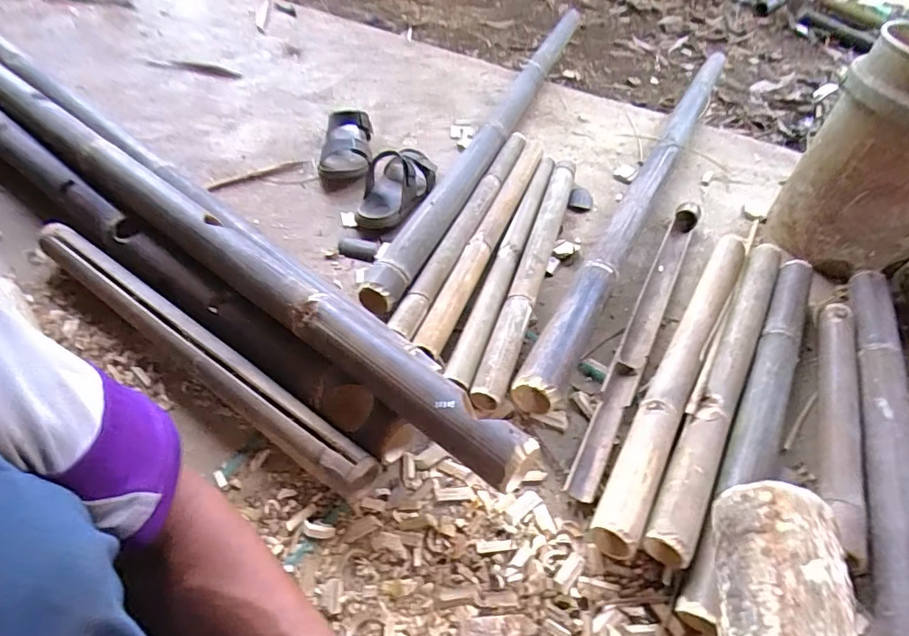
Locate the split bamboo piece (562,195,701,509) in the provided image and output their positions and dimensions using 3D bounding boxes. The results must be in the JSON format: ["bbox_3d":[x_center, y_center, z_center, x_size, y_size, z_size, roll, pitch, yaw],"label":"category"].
[{"bbox_3d":[0.314,0.007,0.803,0.050,0.029,0.666,25,52,15],"label":"split bamboo piece"}]

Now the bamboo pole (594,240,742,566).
[{"bbox_3d":[0.344,0.061,0.738,0.058,0.059,0.634,28,53,17],"label":"bamboo pole"}]

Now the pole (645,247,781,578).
[{"bbox_3d":[0.408,0.072,0.735,0.056,0.059,0.637,30,54,17],"label":"pole"}]

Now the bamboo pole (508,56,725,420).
[{"bbox_3d":[0.438,-0.324,1.065,0.062,0.080,1.374,26,53,15],"label":"bamboo pole"}]

